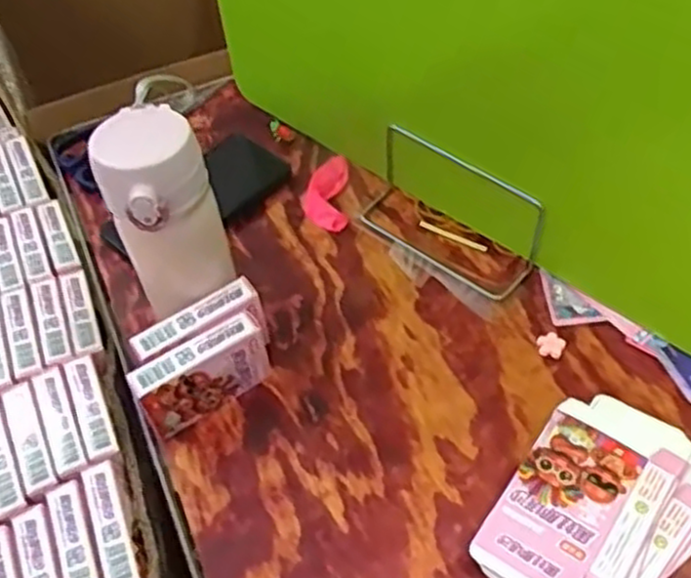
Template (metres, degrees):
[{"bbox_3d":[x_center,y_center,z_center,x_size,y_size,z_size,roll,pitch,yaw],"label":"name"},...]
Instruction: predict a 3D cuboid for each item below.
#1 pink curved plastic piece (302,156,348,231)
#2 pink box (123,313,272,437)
[{"bbox_3d":[-0.017,-0.085,0.669,0.038,0.013,0.075,0,53,3],"label":"pink curved plastic piece"},{"bbox_3d":[-0.099,0.061,0.531,0.092,0.065,0.022,-29,56,-17],"label":"pink box"}]

